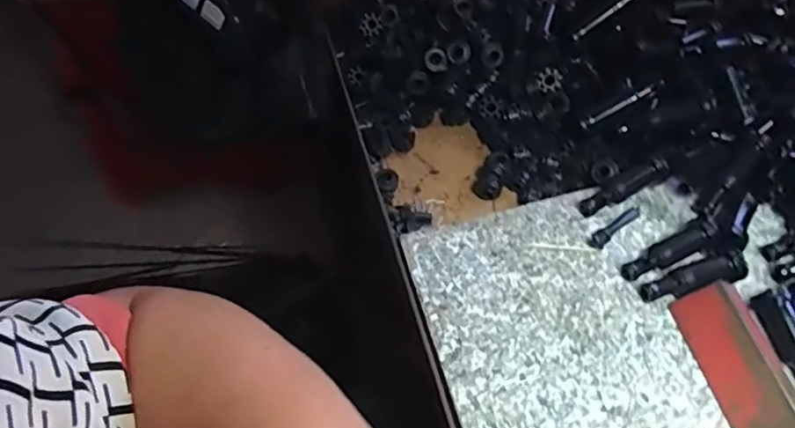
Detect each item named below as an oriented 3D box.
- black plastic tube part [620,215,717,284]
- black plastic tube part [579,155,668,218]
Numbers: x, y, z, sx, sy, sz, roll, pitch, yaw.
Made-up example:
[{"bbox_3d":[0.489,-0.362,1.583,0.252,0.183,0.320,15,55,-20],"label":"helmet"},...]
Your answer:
[{"bbox_3d":[0.179,0.025,0.398,0.067,0.019,0.017,-25,64,-17],"label":"black plastic tube part"},{"bbox_3d":[0.159,-0.019,0.424,0.068,0.021,0.016,-27,64,-17],"label":"black plastic tube part"}]

